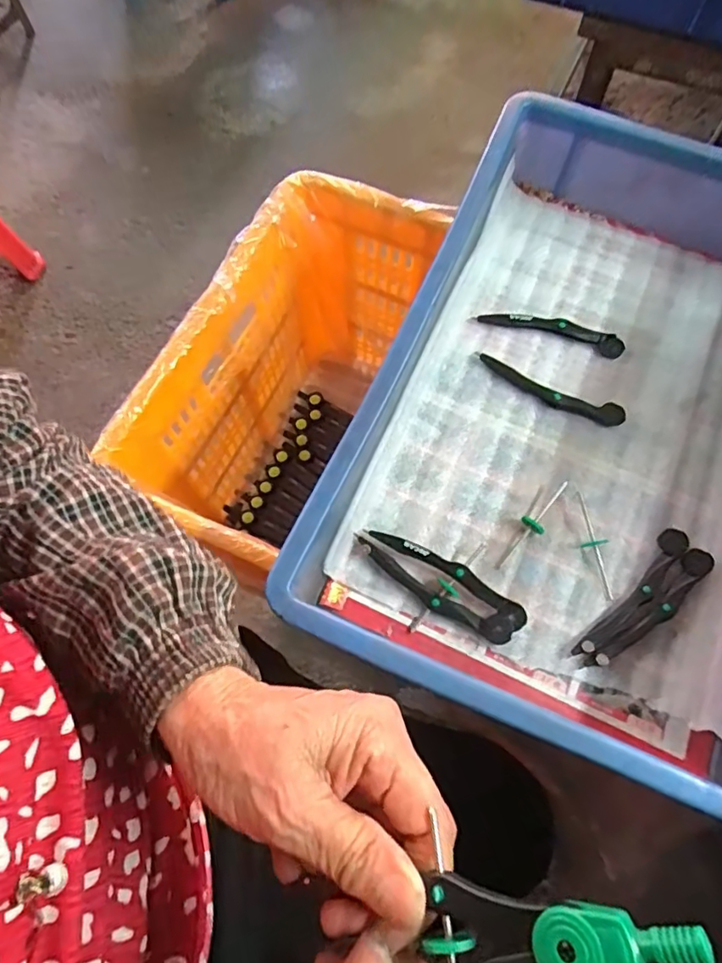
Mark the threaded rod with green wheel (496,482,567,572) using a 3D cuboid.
[{"bbox_3d":[0.116,0.030,0.372,0.015,0.012,0.075,43,75,16],"label":"threaded rod with green wheel"}]

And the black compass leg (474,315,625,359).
[{"bbox_3d":[0.148,-0.117,0.428,0.110,0.008,0.019,17,70,8],"label":"black compass leg"}]

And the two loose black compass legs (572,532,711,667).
[{"bbox_3d":[0.181,0.077,0.350,0.111,0.010,0.033,-43,73,-14],"label":"two loose black compass legs"}]

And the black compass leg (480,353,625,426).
[{"bbox_3d":[0.139,-0.066,0.408,0.110,0.006,0.020,24,71,11],"label":"black compass leg"}]

